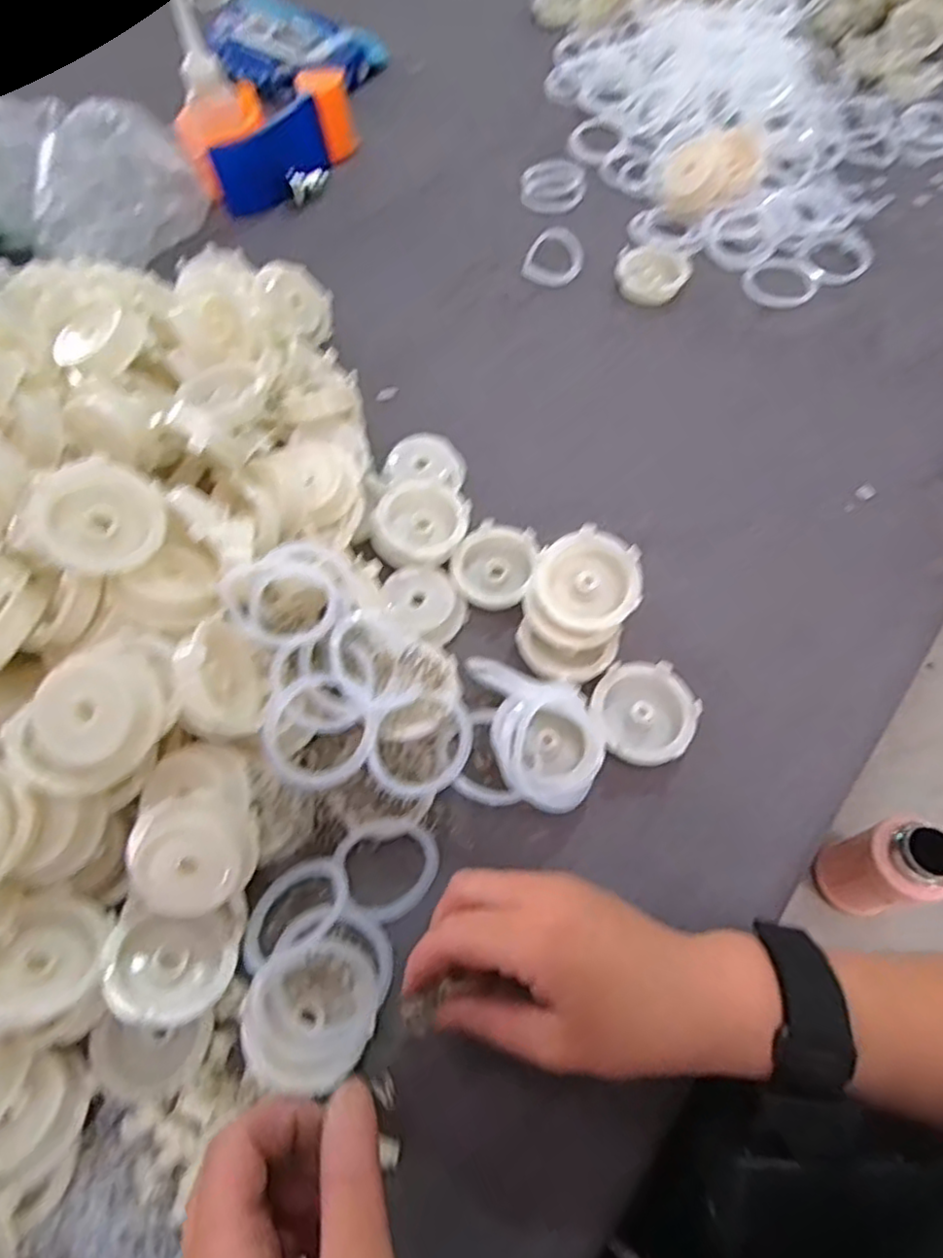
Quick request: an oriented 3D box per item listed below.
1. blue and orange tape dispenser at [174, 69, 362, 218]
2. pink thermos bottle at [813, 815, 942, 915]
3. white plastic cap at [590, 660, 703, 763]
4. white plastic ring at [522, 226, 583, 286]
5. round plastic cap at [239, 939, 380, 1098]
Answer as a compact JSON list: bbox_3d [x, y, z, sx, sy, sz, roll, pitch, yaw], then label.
[{"bbox_3d":[-0.176,-0.438,0.609,0.152,0.065,0.078,-39,67,-16],"label":"blue and orange tape dispenser"},{"bbox_3d":[0.519,0.303,0.850,0.078,0.210,0.095,-14,63,-4],"label":"pink thermos bottle"},{"bbox_3d":[0.092,0.045,0.360,0.053,0.014,0.056,-1,63,2],"label":"white plastic cap"},{"bbox_3d":[0.070,-0.306,0.553,0.046,0.007,0.055,21,77,9],"label":"white plastic ring"},{"bbox_3d":[-0.068,0.166,0.290,0.058,0.018,0.053,-1,63,2],"label":"round plastic cap"}]

